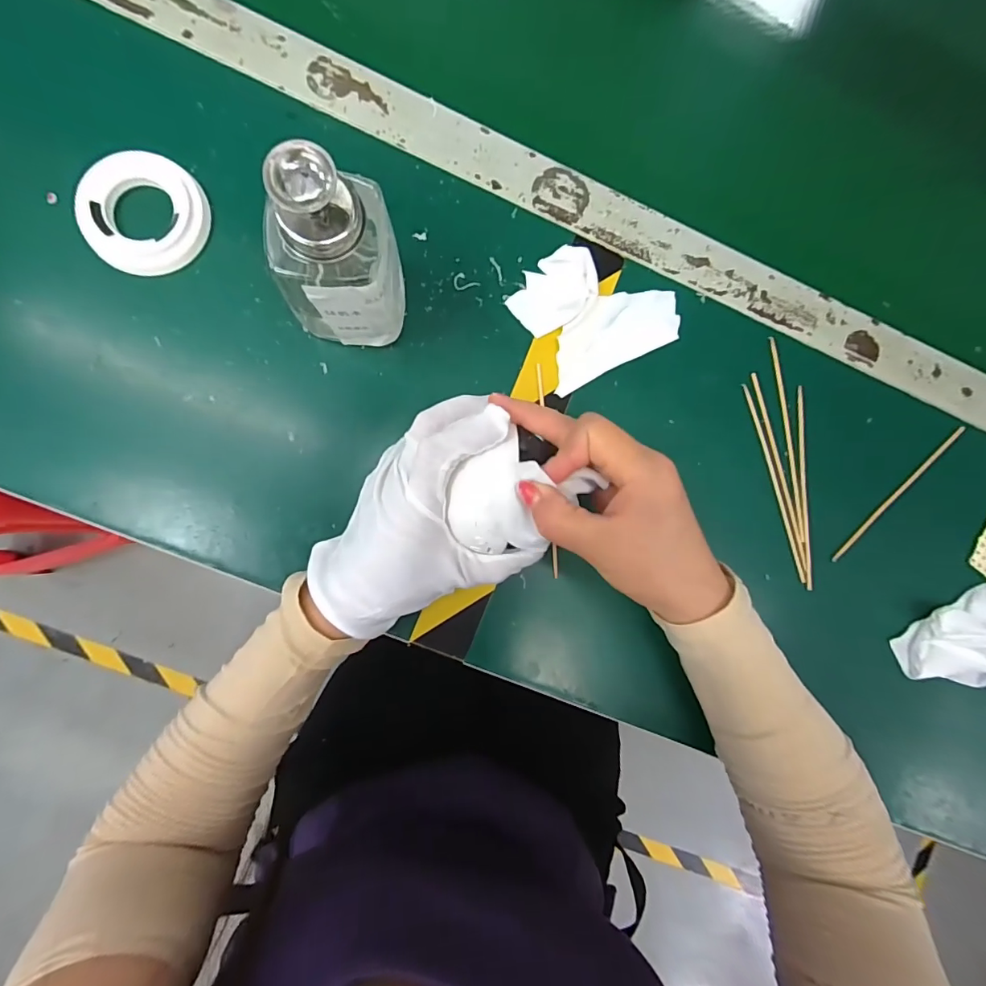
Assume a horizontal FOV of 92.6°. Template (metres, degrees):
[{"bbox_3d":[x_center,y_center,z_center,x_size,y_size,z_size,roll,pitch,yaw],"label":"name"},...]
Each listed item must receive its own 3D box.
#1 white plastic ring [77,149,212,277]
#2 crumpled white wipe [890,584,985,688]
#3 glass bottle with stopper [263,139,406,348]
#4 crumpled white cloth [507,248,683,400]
[{"bbox_3d":[-0.216,-0.171,0.289,0.070,0.012,0.069,0,87,-6],"label":"white plastic ring"},{"bbox_3d":[0.342,0.111,0.342,0.092,0.014,0.062,-17,89,-7],"label":"crumpled white wipe"},{"bbox_3d":[-0.078,-0.118,0.247,0.059,0.121,0.047,-13,88,-7],"label":"glass bottle with stopper"},{"bbox_3d":[0.071,-0.127,0.317,0.101,0.018,0.084,-28,90,-7],"label":"crumpled white cloth"}]

